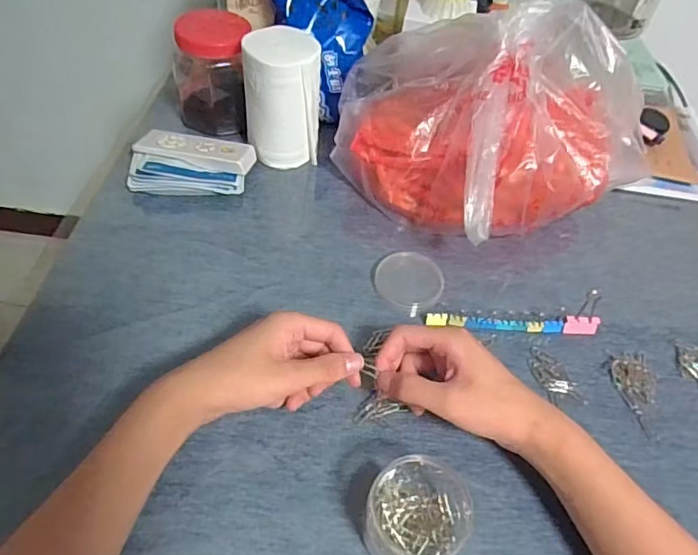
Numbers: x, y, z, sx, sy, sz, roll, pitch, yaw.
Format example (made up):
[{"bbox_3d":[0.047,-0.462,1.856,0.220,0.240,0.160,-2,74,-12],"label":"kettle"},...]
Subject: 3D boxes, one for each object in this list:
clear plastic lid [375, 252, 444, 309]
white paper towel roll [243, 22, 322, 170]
[{"bbox_3d":[0.061,0.001,0.529,0.067,0.015,0.064,3,50,-3],"label":"clear plastic lid"},{"bbox_3d":[-0.076,-0.206,0.606,0.083,0.130,0.086,0,50,-5],"label":"white paper towel roll"}]

